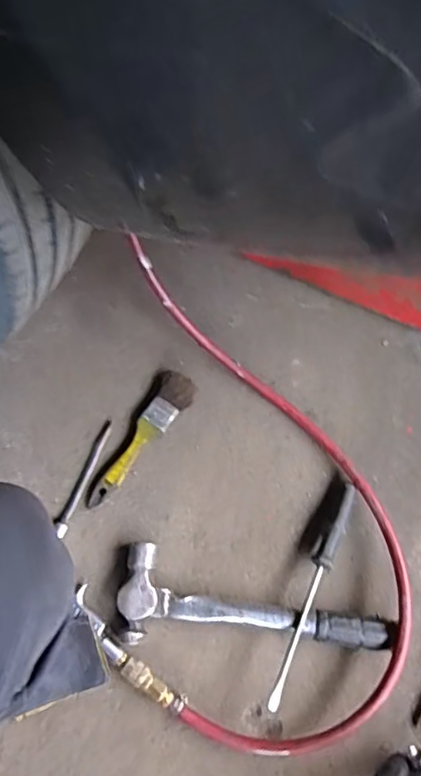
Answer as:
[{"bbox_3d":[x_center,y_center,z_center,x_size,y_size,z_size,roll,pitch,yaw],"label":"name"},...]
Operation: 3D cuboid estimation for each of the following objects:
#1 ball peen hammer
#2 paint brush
[{"bbox_3d":[0.043,0.244,0.584,0.280,0.033,0.092,12,70,5],"label":"ball peen hammer"},{"bbox_3d":[-0.081,0.061,0.649,0.042,0.029,0.180,31,72,11],"label":"paint brush"}]

